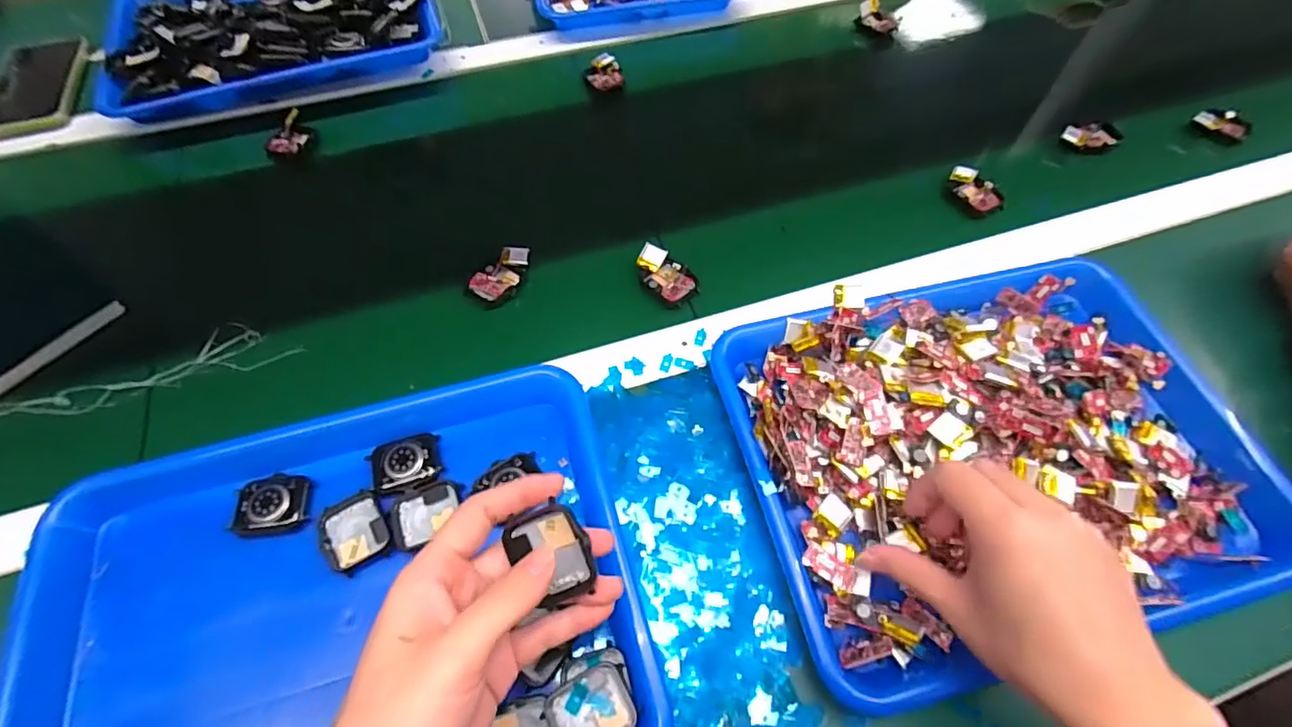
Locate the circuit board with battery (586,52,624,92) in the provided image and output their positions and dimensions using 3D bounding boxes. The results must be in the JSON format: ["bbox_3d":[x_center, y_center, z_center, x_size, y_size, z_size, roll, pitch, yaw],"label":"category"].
[{"bbox_3d":[-0.044,-0.313,0.596,0.037,0.019,0.040,-8,61,-4],"label":"circuit board with battery"}]

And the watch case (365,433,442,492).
[{"bbox_3d":[-0.161,0.067,0.370,0.043,0.012,0.035,-18,62,-10],"label":"watch case"}]

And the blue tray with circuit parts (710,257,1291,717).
[{"bbox_3d":[0.232,0.047,0.365,0.327,0.057,0.248,-12,61,-7],"label":"blue tray with circuit parts"}]

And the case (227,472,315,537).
[{"bbox_3d":[-0.243,0.092,0.361,0.043,0.021,0.036,1,60,1],"label":"case"}]

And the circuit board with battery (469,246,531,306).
[{"bbox_3d":[-0.118,-0.074,0.459,0.032,0.013,0.057,31,65,17],"label":"circuit board with battery"}]

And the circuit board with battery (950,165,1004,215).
[{"bbox_3d":[0.306,-0.161,0.515,0.032,0.008,0.054,-35,69,-2],"label":"circuit board with battery"}]

